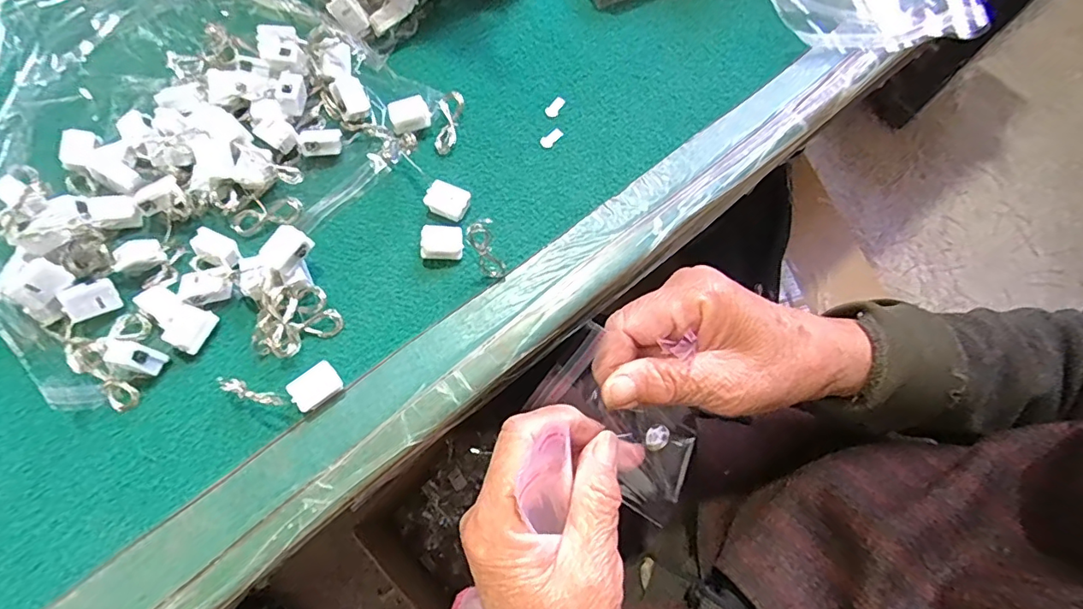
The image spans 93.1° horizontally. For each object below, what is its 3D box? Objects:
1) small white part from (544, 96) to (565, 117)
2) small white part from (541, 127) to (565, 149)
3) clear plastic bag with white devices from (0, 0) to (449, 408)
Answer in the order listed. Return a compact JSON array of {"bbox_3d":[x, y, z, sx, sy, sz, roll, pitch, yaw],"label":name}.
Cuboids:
[{"bbox_3d":[0.010,-0.148,0.385,0.010,0.004,0.017,30,73,10],"label":"small white part"},{"bbox_3d":[0.007,-0.123,0.376,0.010,0.004,0.018,40,75,13],"label":"small white part"},{"bbox_3d":[-0.273,-0.143,0.355,0.296,0.059,0.371,-43,76,-14],"label":"clear plastic bag with white devices"}]

